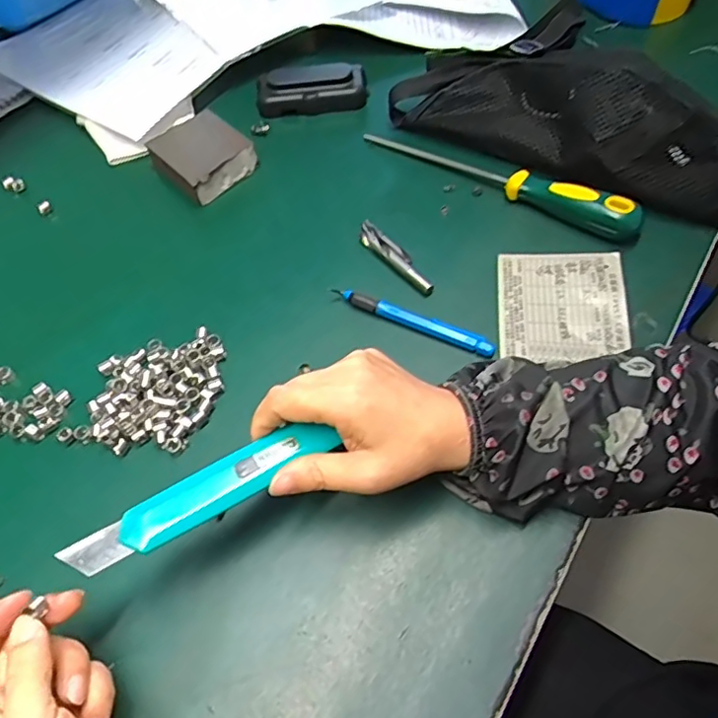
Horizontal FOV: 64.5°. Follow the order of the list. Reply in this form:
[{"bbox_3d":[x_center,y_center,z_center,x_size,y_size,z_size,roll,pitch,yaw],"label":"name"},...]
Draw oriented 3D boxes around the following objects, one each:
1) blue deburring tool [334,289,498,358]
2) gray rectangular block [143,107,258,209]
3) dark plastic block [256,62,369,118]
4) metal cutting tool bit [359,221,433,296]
[{"bbox_3d":[0.038,-0.028,0.407,0.121,0.015,0.009,23,64,17],"label":"blue deburring tool"},{"bbox_3d":[-0.139,-0.180,0.508,0.074,0.032,0.080,-39,64,-18],"label":"gray rectangular block"},{"bbox_3d":[-0.045,-0.257,0.543,0.103,0.024,0.043,-4,59,2],"label":"dark plastic block"},{"bbox_3d":[0.027,-0.081,0.441,0.017,0.010,0.088,-34,63,-15],"label":"metal cutting tool bit"}]

